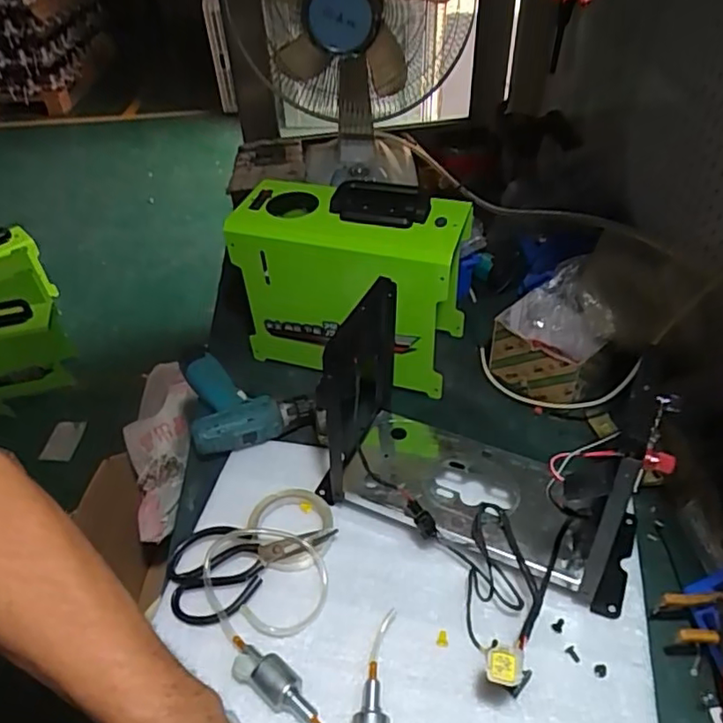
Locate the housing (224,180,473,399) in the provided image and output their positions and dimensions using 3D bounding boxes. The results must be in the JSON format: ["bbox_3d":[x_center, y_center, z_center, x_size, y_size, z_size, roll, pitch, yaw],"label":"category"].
[{"bbox_3d":[-0.012,-0.118,0.847,0.298,0.245,0.148,12,46,16],"label":"housing"}]

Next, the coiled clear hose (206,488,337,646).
[{"bbox_3d":[-0.102,0.211,0.661,0.133,0.024,0.168,0,44,4],"label":"coiled clear hose"}]

